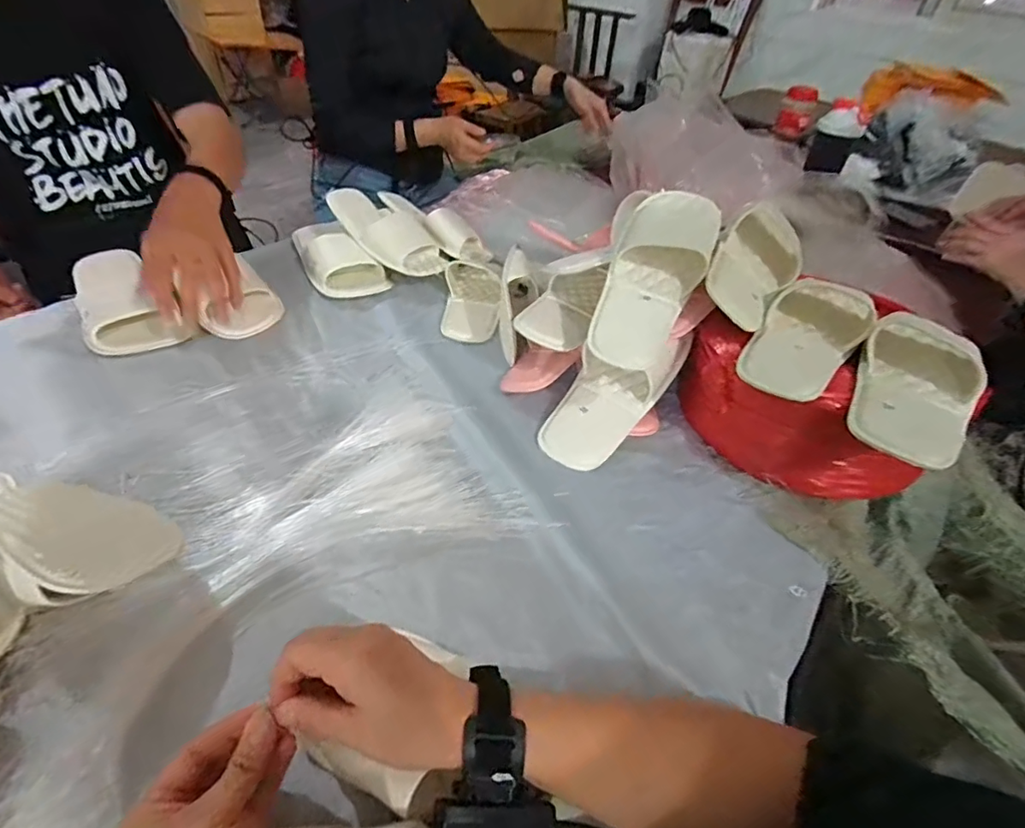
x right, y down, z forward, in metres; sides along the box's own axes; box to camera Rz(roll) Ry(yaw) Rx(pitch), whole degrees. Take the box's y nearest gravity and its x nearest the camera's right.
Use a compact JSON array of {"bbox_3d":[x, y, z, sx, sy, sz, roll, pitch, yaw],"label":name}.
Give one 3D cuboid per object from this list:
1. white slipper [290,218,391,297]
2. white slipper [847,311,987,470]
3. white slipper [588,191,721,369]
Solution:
[{"bbox_3d":[-0.299,-0.275,0.855,0.111,0.054,0.246,-23,51,-27],"label":"white slipper"},{"bbox_3d":[0.388,-0.027,0.501,0.104,0.035,0.227,29,49,22],"label":"white slipper"},{"bbox_3d":[0.162,-0.162,0.604,0.101,0.054,0.229,22,74,16],"label":"white slipper"}]

